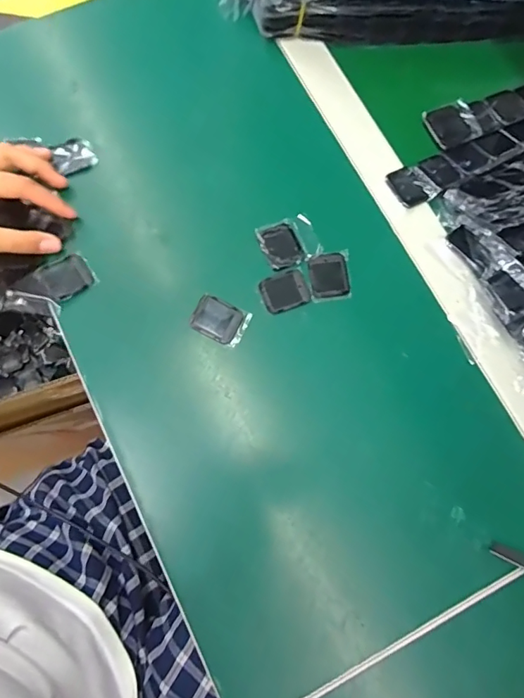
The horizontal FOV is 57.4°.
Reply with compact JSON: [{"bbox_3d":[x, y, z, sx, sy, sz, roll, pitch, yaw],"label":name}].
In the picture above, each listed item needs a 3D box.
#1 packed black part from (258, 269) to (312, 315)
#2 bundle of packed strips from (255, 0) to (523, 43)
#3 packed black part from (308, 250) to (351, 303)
[{"bbox_3d":[0.020,-0.050,0.416,0.041,0.004,0.033,-24,78,-8],"label":"packed black part"},{"bbox_3d":[0.172,-0.342,0.471,0.345,0.058,0.046,-4,76,-3],"label":"bundle of packed strips"},{"bbox_3d":[0.059,-0.063,0.421,0.036,0.006,0.042,-5,76,-3],"label":"packed black part"}]

